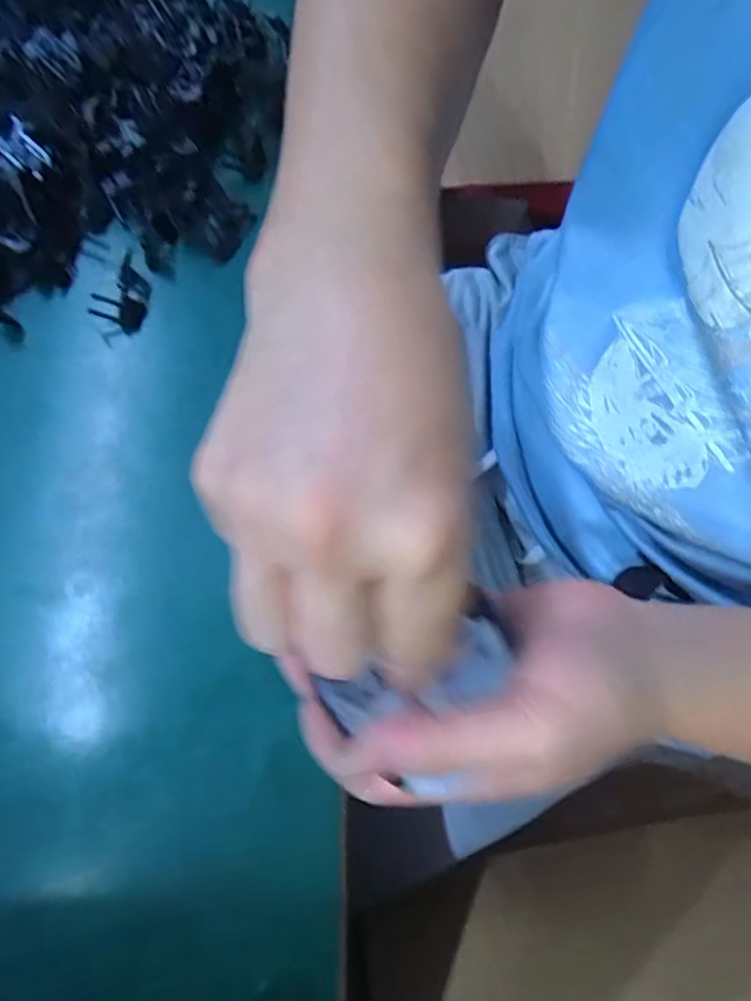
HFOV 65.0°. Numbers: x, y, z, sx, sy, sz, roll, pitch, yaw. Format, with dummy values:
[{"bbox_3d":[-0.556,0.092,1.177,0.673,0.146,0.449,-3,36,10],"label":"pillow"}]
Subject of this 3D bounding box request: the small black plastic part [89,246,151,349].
[{"bbox_3d":[-0.146,-0.121,0.343,0.025,0.012,0.060,16,73,5],"label":"small black plastic part"}]

